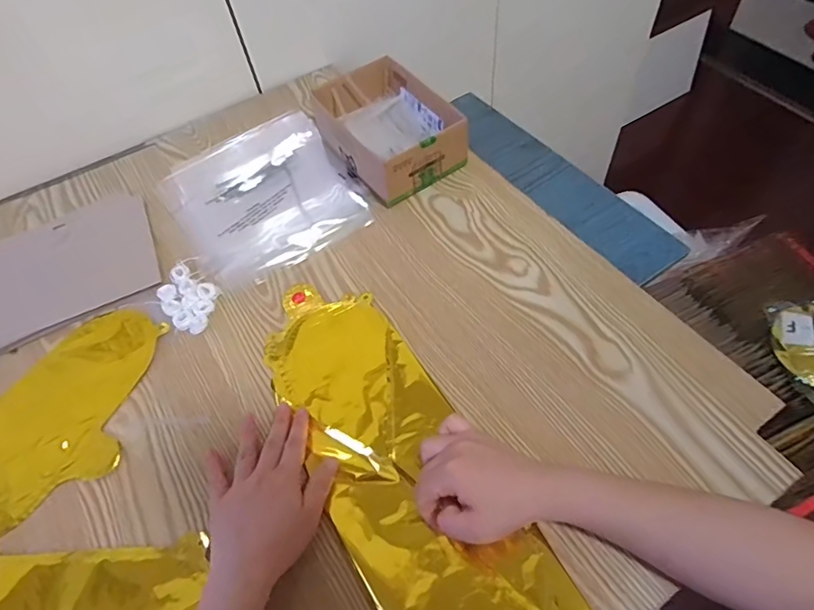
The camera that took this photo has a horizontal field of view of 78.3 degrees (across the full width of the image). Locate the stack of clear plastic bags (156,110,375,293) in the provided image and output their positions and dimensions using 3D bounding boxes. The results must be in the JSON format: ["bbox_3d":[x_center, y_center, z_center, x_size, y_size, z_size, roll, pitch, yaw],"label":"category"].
[{"bbox_3d":[-0.183,-0.144,0.638,0.213,0.009,0.256,-30,58,-14],"label":"stack of clear plastic bags"}]

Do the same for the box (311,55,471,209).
[{"bbox_3d":[-0.025,-0.222,0.631,0.124,0.071,0.183,-33,59,-16],"label":"box"}]

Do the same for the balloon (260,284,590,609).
[{"bbox_3d":[-0.005,0.140,0.430,0.132,0.023,0.428,-28,57,-13],"label":"balloon"}]

